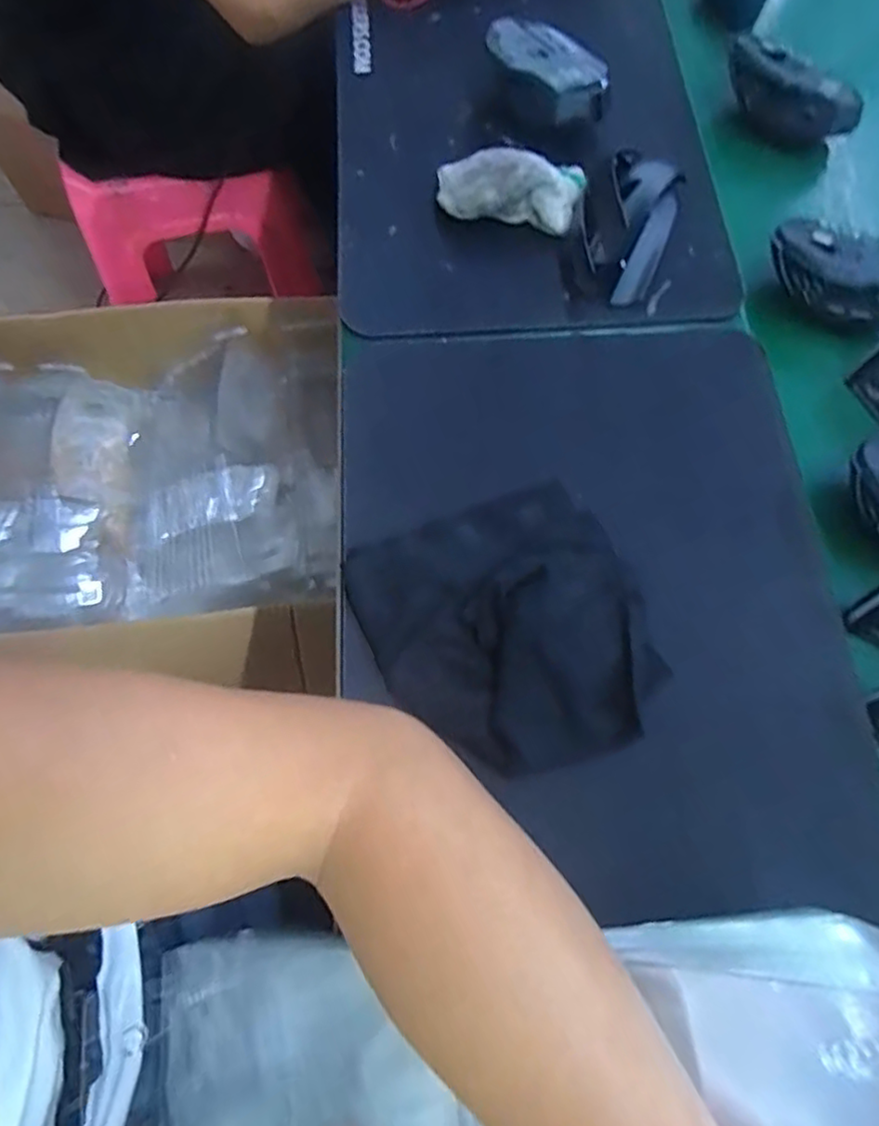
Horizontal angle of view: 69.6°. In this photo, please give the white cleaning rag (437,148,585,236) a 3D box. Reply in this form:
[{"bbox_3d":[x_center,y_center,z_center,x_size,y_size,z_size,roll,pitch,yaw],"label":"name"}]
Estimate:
[{"bbox_3d":[0.056,-0.286,0.483,0.114,0.044,0.058,2,71,-2],"label":"white cleaning rag"}]

